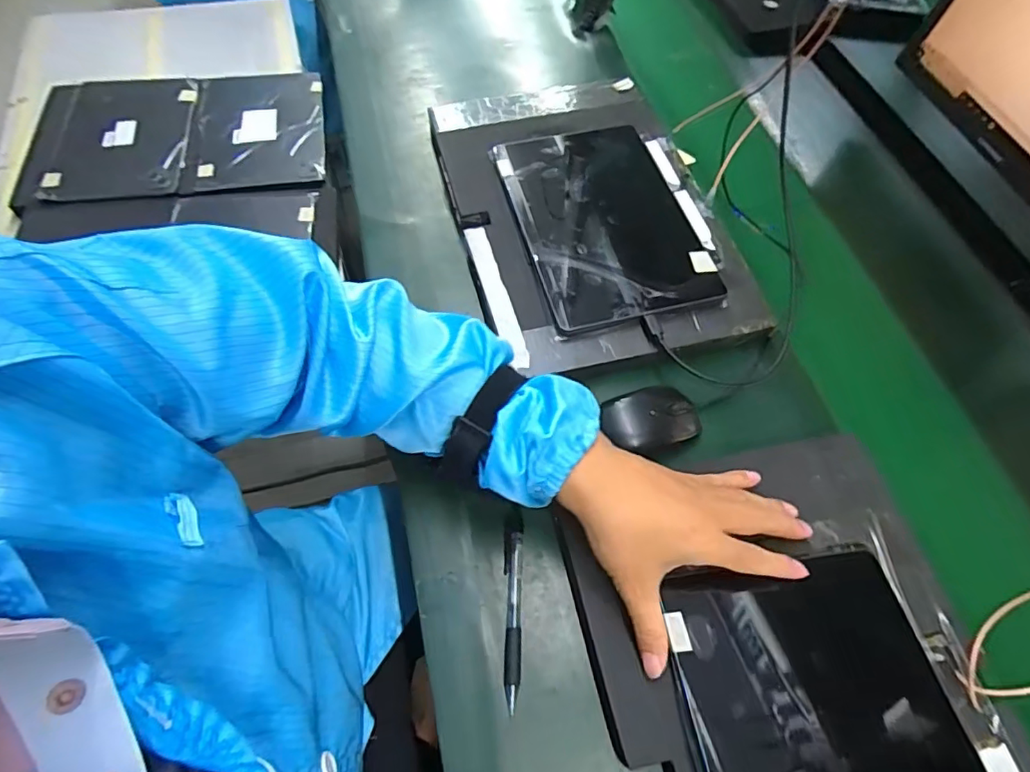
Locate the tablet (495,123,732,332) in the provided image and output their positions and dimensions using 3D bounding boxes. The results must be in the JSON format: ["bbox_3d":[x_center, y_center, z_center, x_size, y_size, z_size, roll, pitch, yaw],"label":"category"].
[{"bbox_3d":[0.088,-0.175,0.558,0.167,0.015,0.256,-15,63,-5],"label":"tablet"}]

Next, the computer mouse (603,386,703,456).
[{"bbox_3d":[0.121,0.030,0.470,0.083,0.028,0.054,-15,64,-12],"label":"computer mouse"}]

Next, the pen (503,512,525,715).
[{"bbox_3d":[-0.002,0.164,0.407,0.015,0.010,0.137,4,61,-2],"label":"pen"}]

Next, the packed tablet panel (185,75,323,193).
[{"bbox_3d":[-0.374,-0.372,0.784,0.180,0.025,0.257,-8,62,-8],"label":"packed tablet panel"}]

